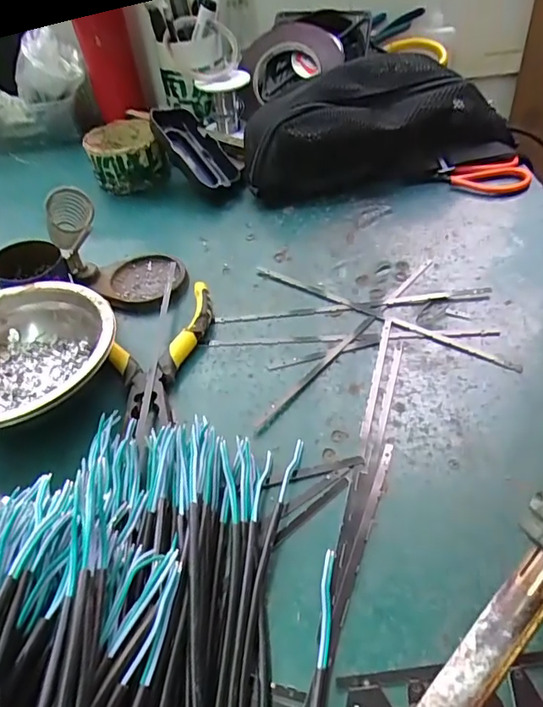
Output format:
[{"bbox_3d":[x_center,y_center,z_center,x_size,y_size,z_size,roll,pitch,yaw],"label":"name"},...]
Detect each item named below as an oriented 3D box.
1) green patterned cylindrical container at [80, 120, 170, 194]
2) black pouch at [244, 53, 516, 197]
[{"bbox_3d":[-0.157,-0.210,0.535,0.073,0.050,0.085,-24,51,-10],"label":"green patterned cylindrical container"},{"bbox_3d":[0.105,-0.216,0.482,0.264,0.099,0.081,-12,46,-5],"label":"black pouch"}]

